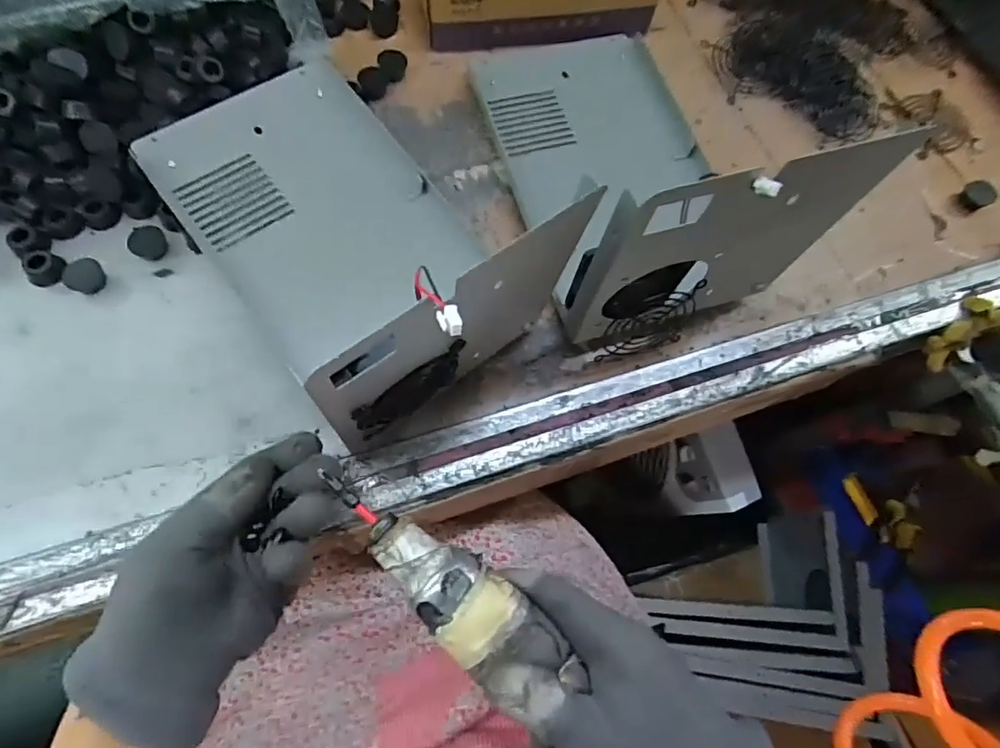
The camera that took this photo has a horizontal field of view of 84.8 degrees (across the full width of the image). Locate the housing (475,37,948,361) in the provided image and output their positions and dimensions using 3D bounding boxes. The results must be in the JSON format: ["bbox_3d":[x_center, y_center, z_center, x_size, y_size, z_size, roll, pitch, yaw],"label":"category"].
[{"bbox_3d":[0.087,-0.176,0.359,0.147,0.164,0.271,-15,72,-9],"label":"housing"}]

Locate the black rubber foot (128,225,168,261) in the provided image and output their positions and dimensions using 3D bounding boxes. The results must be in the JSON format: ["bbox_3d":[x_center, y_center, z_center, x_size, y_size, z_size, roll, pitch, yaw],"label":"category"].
[{"bbox_3d":[-0.252,-0.094,0.395,0.025,0.009,0.025,-1,94,-21],"label":"black rubber foot"}]

